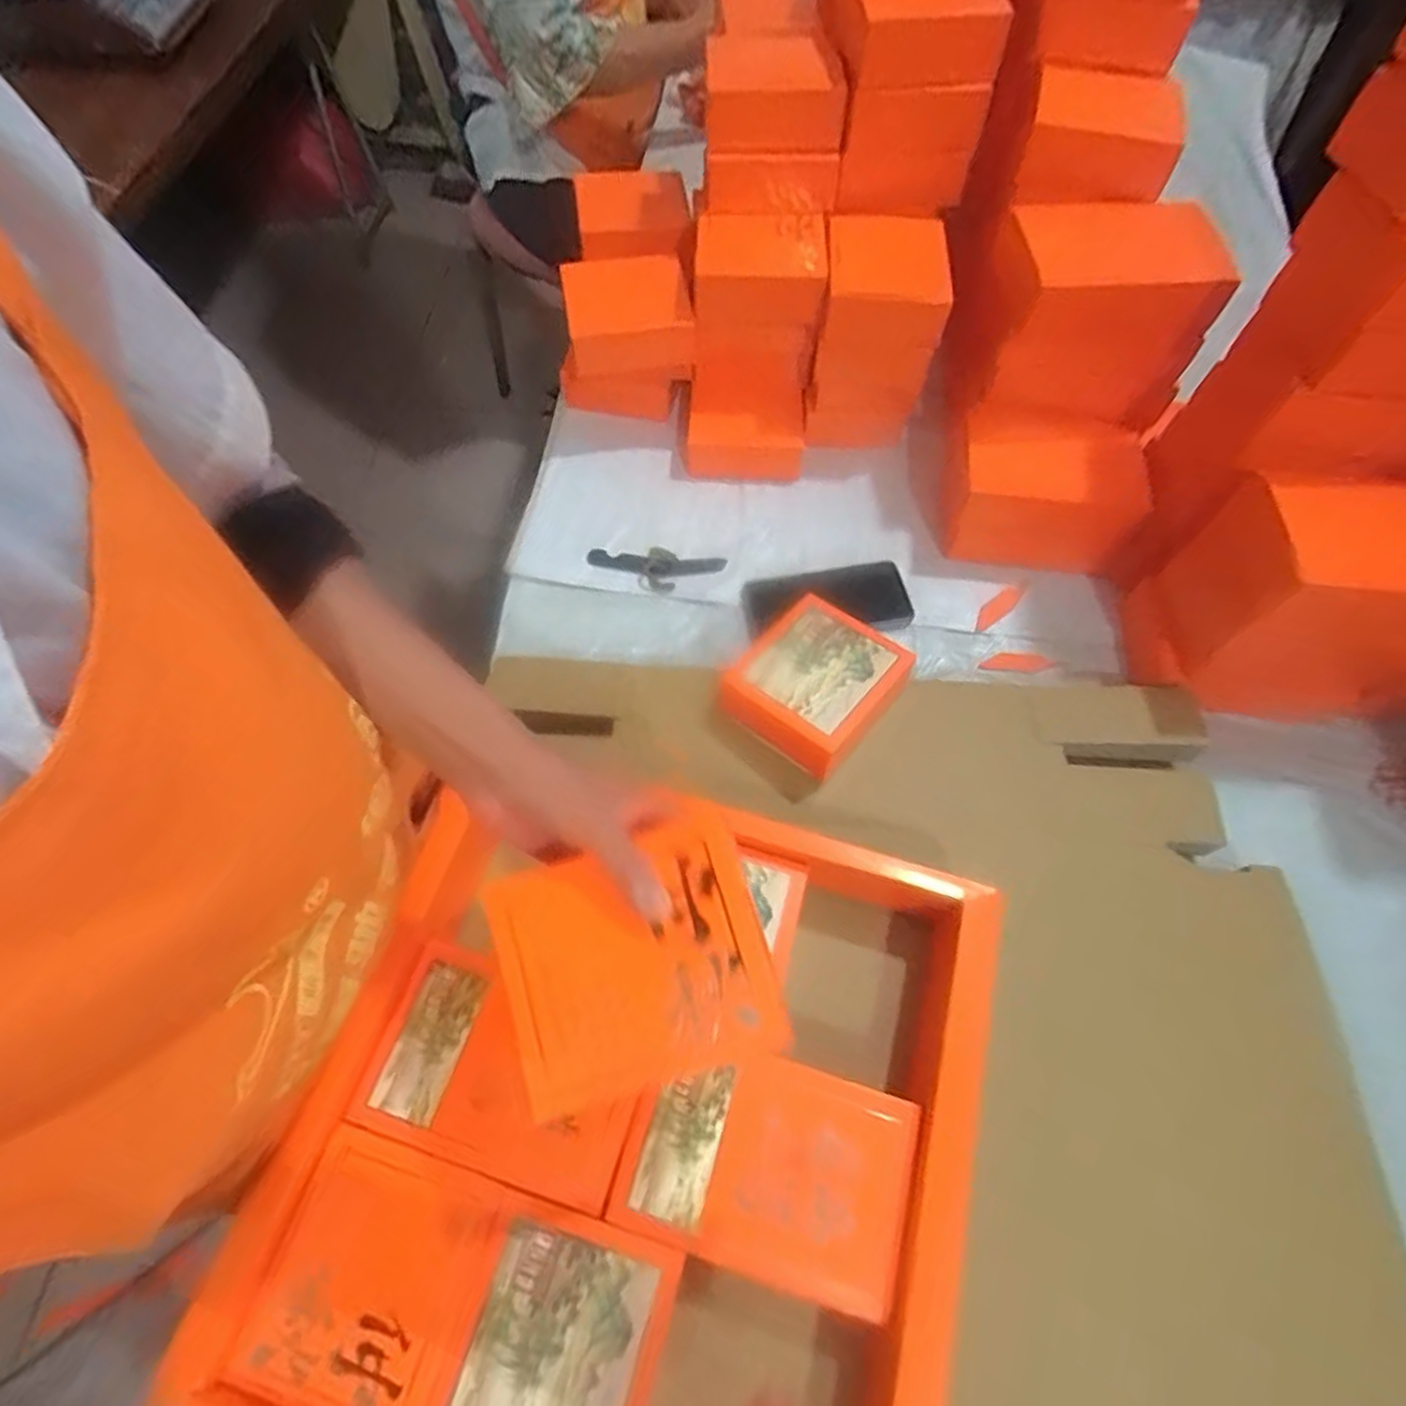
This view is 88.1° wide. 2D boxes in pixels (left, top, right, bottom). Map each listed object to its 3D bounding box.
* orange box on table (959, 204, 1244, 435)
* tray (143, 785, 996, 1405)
[{"bbox_3d":[0.357,-0.358,0.690,0.175,0.165,0.123,-1,62,-2],"label":"orange box on table"},{"bbox_3d":[-0.043,0.261,0.460,0.388,0.074,0.387,15,62,7],"label":"tray"}]

